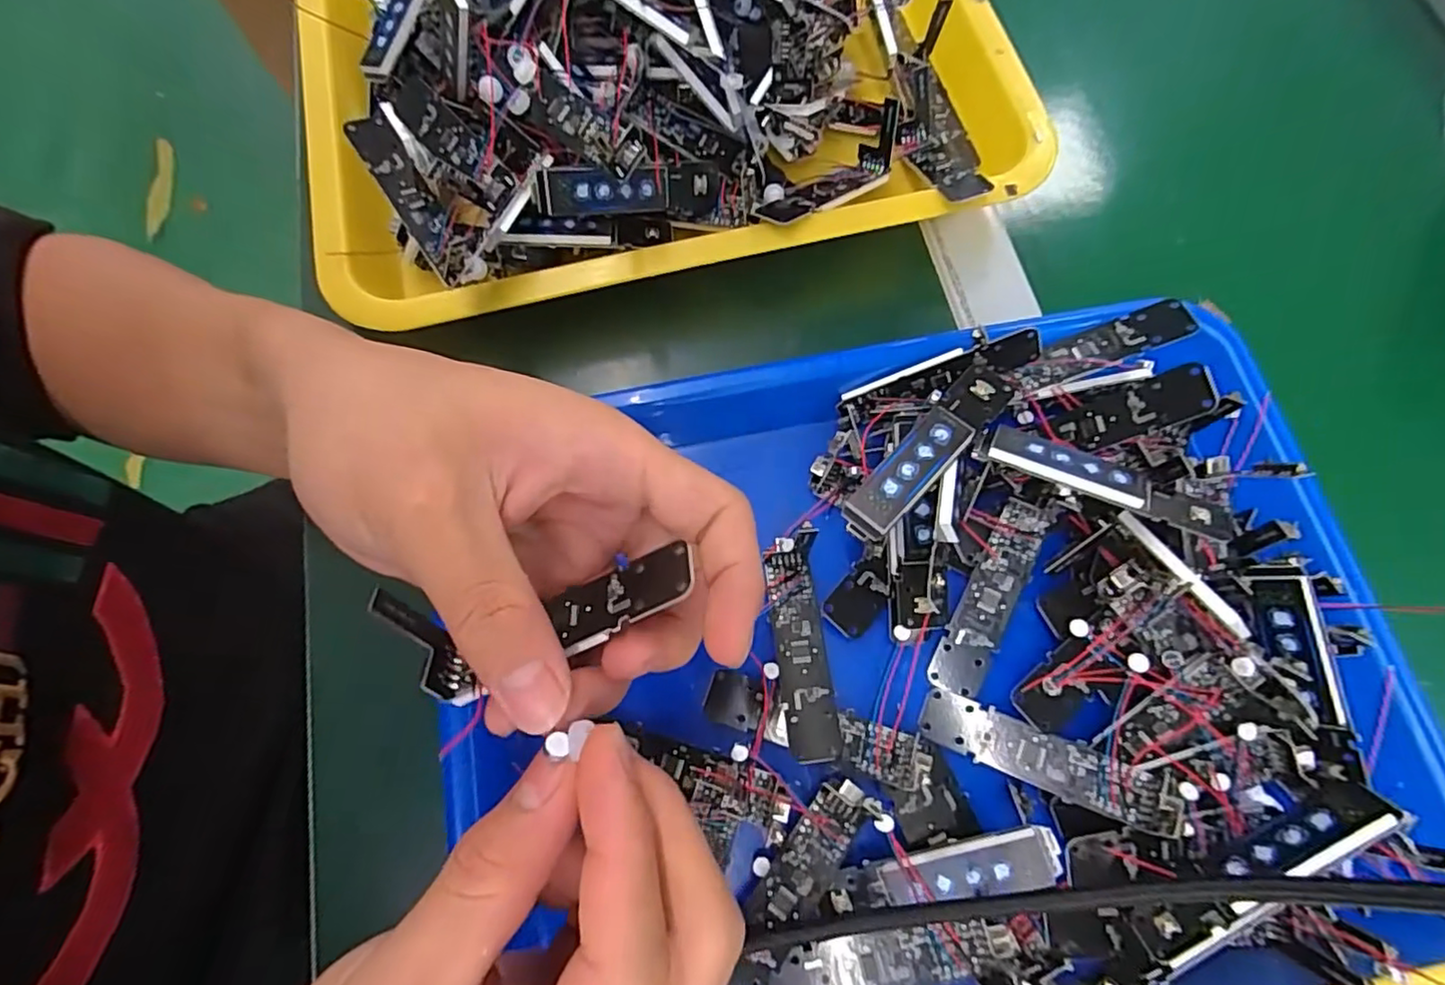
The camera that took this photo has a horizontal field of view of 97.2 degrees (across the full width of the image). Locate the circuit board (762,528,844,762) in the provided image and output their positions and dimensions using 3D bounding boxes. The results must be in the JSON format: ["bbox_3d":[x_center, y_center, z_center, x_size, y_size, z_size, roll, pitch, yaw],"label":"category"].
[{"bbox_3d":[0.029,0.055,0.235,0.019,0.015,0.081,-5,72,-2],"label":"circuit board"}]

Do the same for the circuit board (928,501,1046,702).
[{"bbox_3d":[0.101,0.040,0.242,0.018,0.005,0.076,25,87,7],"label":"circuit board"}]

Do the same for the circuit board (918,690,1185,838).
[{"bbox_3d":[0.111,0.093,0.221,0.081,0.004,0.018,18,72,25],"label":"circuit board"}]

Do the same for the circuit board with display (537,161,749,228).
[{"bbox_3d":[-0.048,-0.125,0.263,0.053,0.020,0.011,-11,45,-20],"label":"circuit board with display"}]

